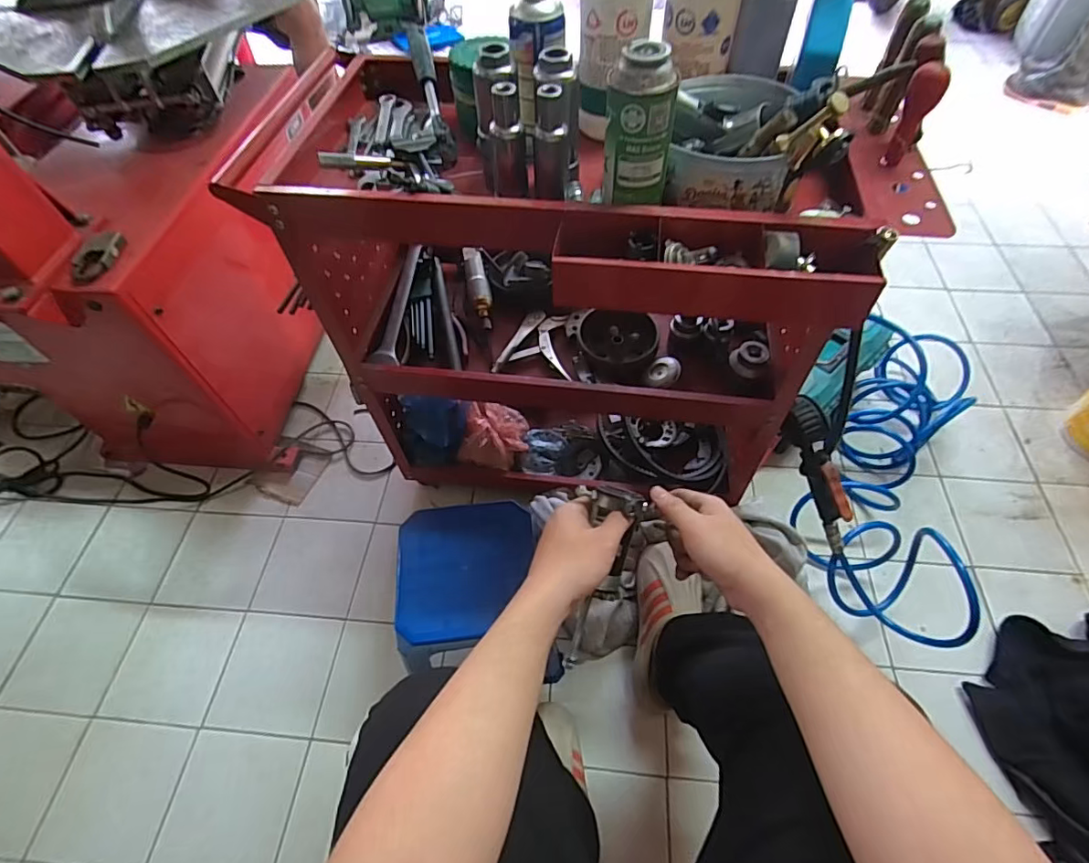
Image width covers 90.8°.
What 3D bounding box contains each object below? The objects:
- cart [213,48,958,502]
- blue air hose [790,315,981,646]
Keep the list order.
[{"bbox_3d":[0.057,-0.195,0.888,0.787,0.720,0.381,12,58,10],"label":"cart"},{"bbox_3d":[0.720,0.025,1.105,0.272,0.322,0.792,26,61,19],"label":"blue air hose"}]

